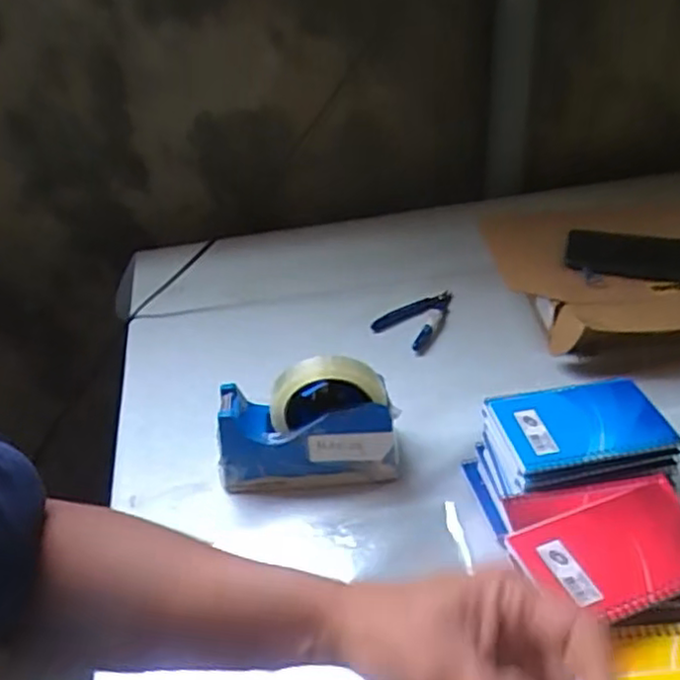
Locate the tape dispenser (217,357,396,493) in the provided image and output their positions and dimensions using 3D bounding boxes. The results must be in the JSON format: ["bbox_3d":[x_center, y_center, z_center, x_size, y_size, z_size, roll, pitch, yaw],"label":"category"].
[{"bbox_3d":[-0.032,0.077,0.592,0.159,0.119,0.057,1,37,9],"label":"tape dispenser"}]

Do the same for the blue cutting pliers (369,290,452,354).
[{"bbox_3d":[0.101,-0.027,0.802,0.106,0.013,0.073,-33,45,-33],"label":"blue cutting pliers"}]

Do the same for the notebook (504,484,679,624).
[{"bbox_3d":[0.194,0.149,0.466,0.127,0.011,0.079,-15,37,-12],"label":"notebook"}]

